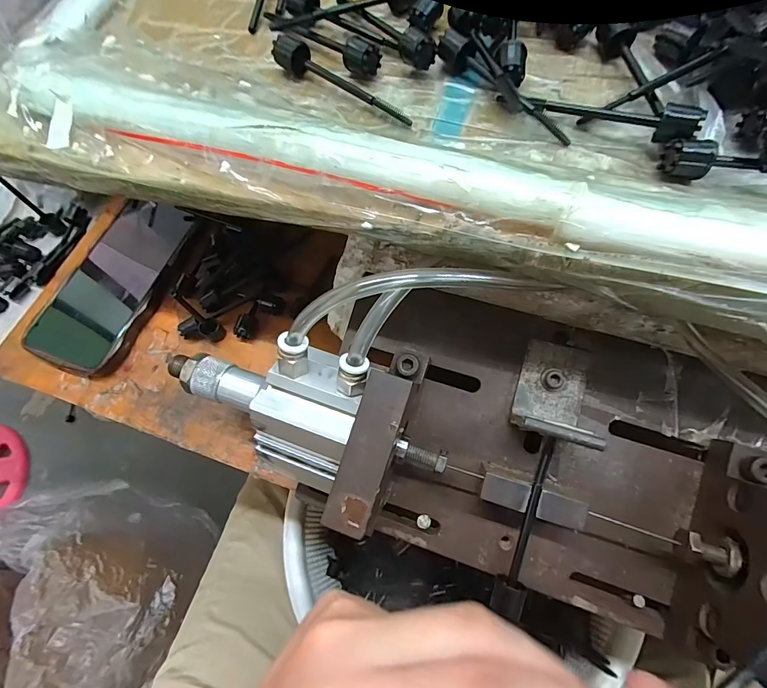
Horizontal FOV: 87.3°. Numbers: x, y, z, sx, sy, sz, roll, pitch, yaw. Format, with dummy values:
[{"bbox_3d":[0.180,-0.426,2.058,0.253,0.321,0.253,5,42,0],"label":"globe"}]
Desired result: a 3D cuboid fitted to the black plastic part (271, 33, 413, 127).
[{"bbox_3d":[-0.020,-0.136,0.204,0.085,0.015,0.012,30,71,15],"label":"black plastic part"}]

